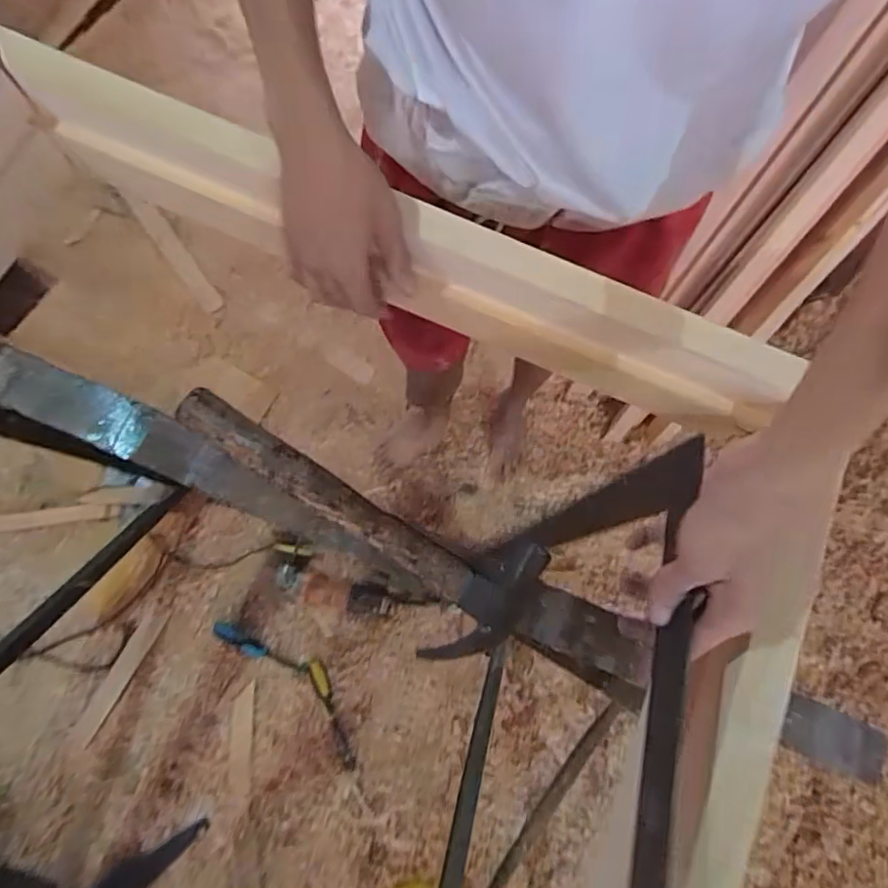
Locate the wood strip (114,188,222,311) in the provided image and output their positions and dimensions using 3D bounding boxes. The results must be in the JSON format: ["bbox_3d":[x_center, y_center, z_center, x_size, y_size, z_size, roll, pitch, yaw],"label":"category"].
[{"bbox_3d":[-0.701,-0.509,1.427,0.055,0.024,0.431,-36,82,-16],"label":"wood strip"}]

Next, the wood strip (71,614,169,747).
[{"bbox_3d":[-0.708,0.505,1.208,0.045,0.016,0.292,27,77,4],"label":"wood strip"}]

